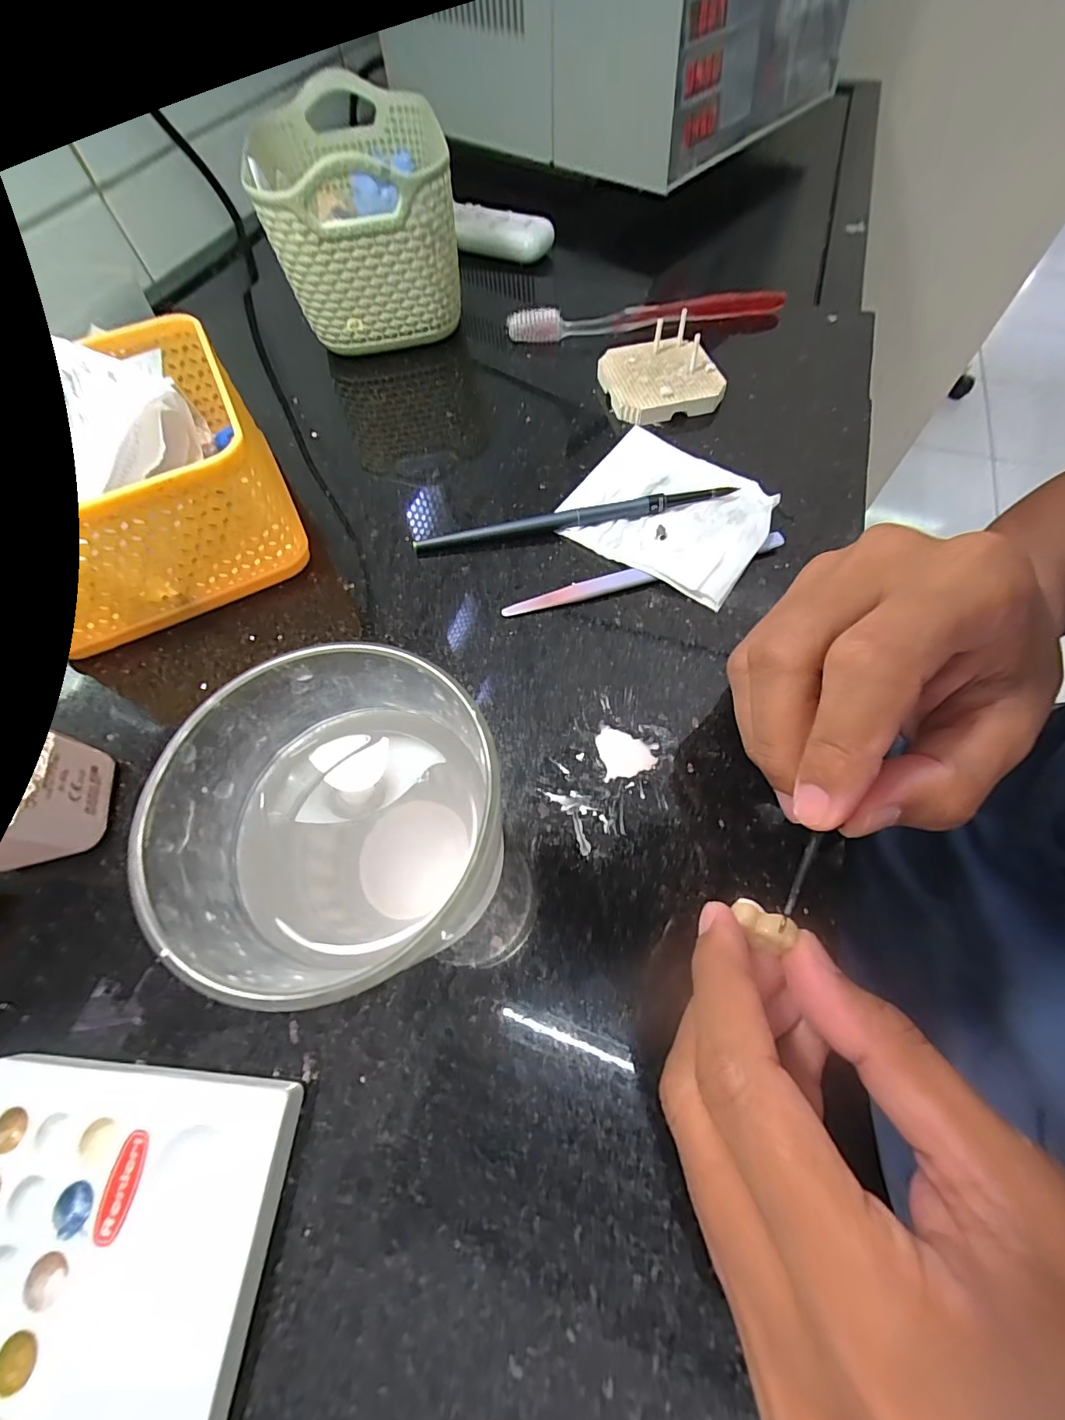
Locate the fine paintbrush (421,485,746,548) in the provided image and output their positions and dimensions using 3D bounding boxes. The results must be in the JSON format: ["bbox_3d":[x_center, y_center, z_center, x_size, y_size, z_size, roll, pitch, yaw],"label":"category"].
[{"bbox_3d":[0.021,-0.100,0.241,0.160,0.011,0.011,-9,63,-2],"label":"fine paintbrush"}]

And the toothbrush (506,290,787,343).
[{"bbox_3d":[0.078,-0.269,0.320,0.187,0.015,0.015,-5,63,0],"label":"toothbrush"}]

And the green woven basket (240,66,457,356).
[{"bbox_3d":[-0.112,-0.327,0.317,0.105,0.092,0.160,-11,63,-4],"label":"green woven basket"}]

